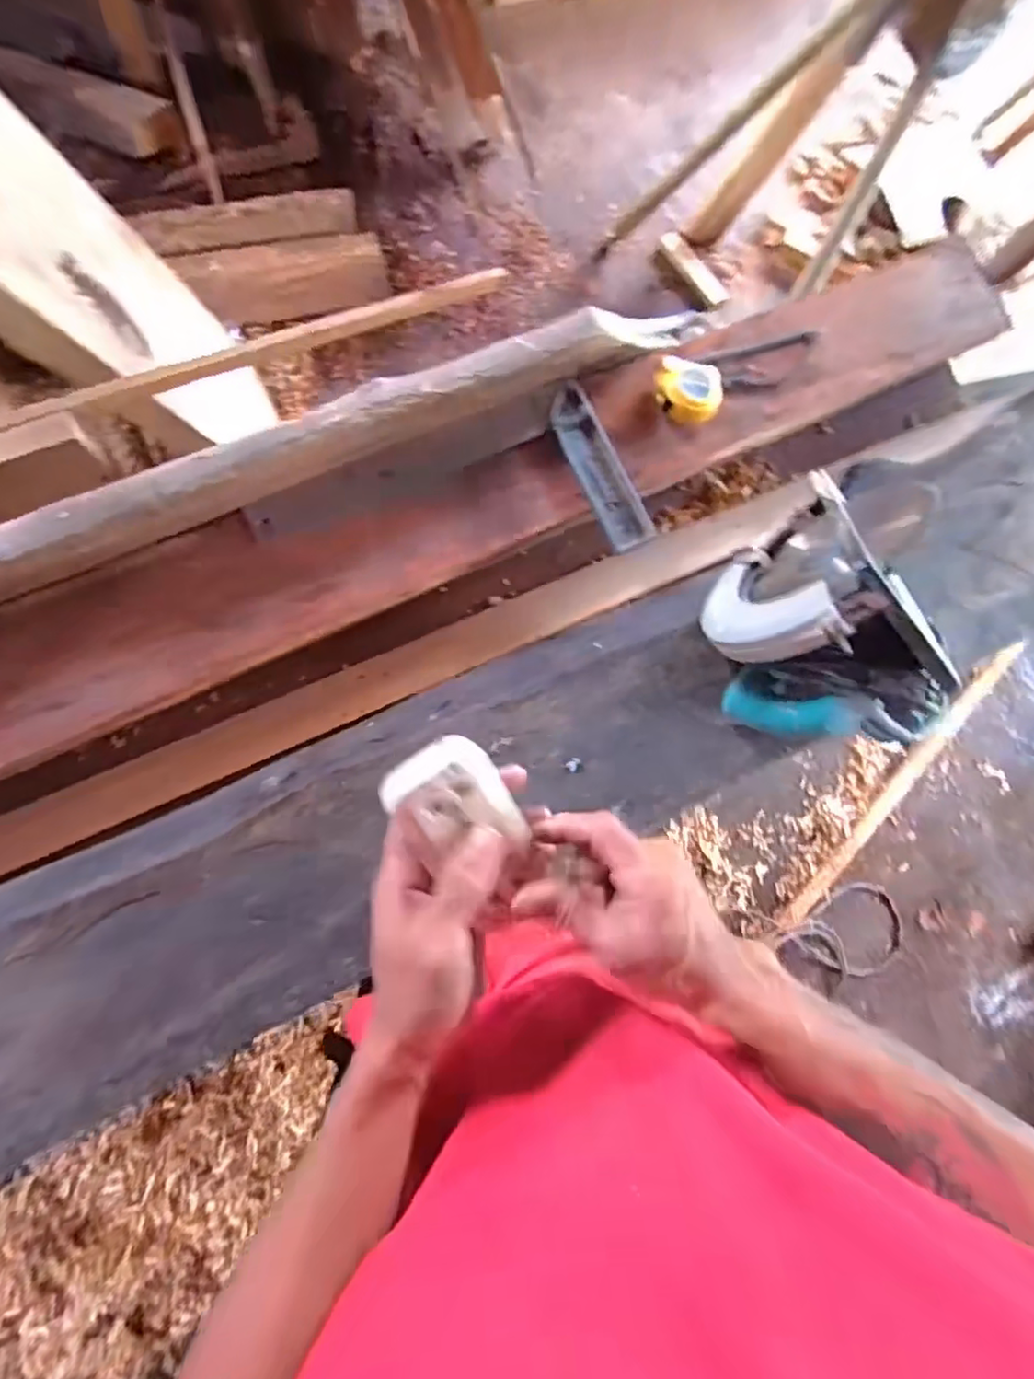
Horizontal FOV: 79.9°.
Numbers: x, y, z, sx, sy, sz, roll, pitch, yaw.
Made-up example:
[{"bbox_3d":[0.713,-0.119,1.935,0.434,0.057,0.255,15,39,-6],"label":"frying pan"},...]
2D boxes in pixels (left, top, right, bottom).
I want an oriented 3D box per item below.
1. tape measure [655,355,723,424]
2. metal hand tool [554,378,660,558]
[{"bbox_3d":[0.173,-0.305,0.634,0.072,0.038,0.059,38,77,0],"label":"tape measure"},{"bbox_3d":[0.082,-0.222,0.618,0.051,0.019,0.172,-25,84,-12],"label":"metal hand tool"}]

